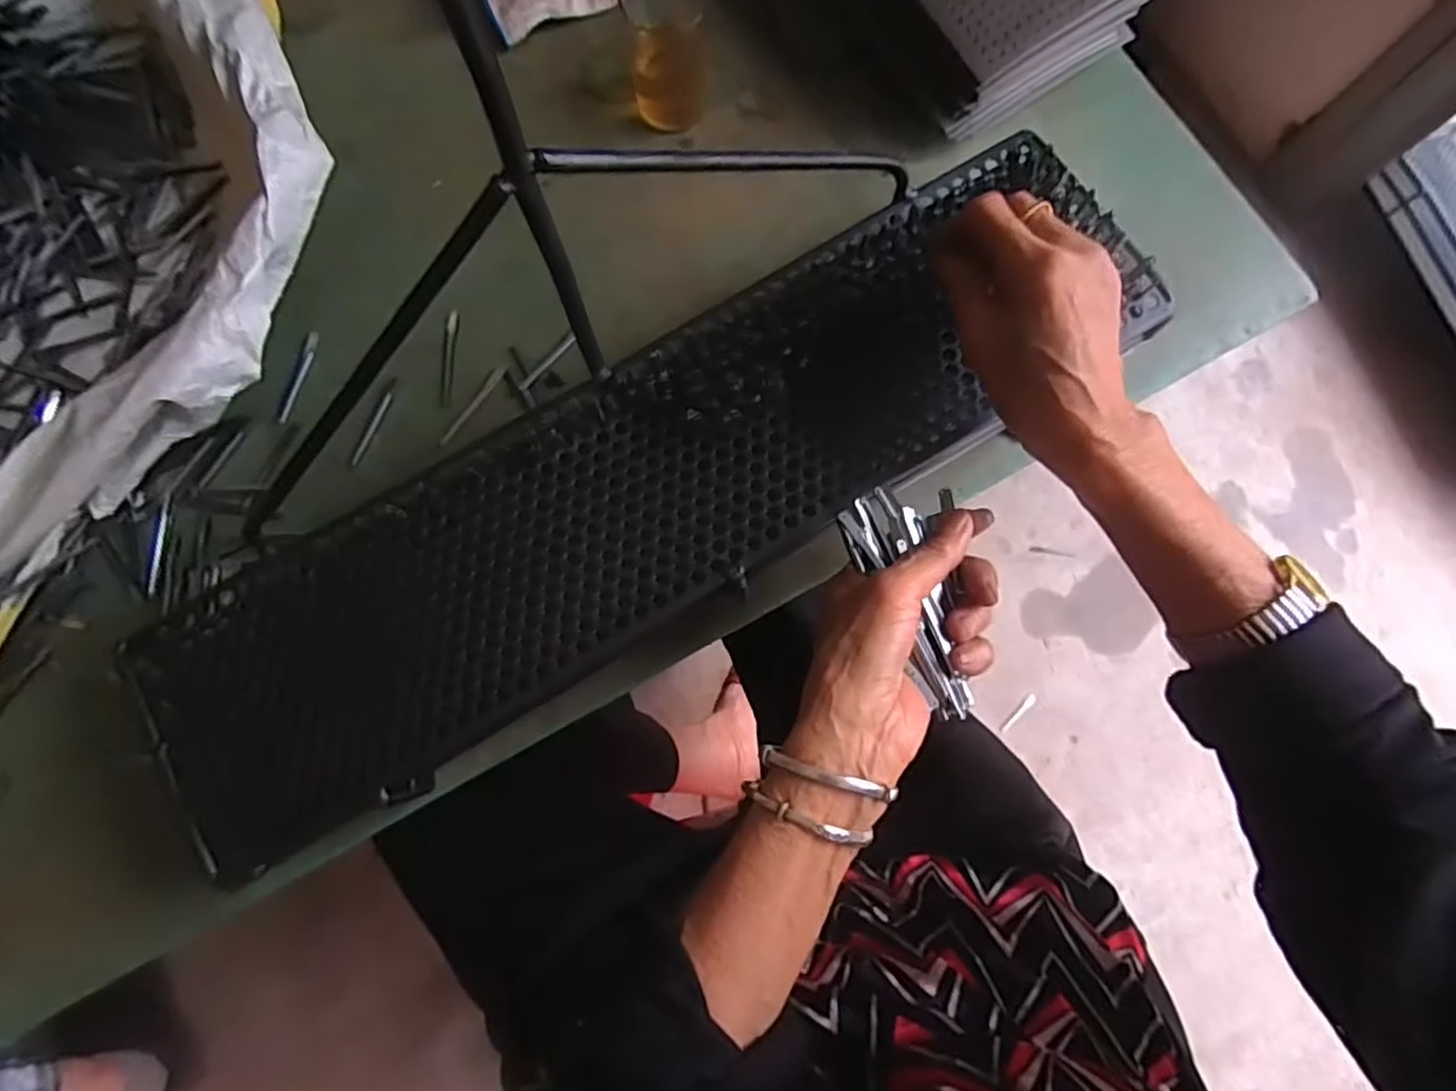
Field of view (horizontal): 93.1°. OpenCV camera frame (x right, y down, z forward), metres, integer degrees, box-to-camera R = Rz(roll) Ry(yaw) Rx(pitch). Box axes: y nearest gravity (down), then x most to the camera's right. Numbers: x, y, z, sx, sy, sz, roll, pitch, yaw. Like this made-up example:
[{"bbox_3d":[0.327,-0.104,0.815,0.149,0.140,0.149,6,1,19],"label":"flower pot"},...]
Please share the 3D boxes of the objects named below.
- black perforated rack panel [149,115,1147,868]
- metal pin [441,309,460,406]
[{"bbox_3d":[-0.039,-0.037,0.382,0.591,0.025,0.143,-32,81,-3],"label":"black perforated rack panel"},{"bbox_3d":[-0.192,-0.130,0.474,0.009,0.004,0.070,-1,79,-1],"label":"metal pin"}]

